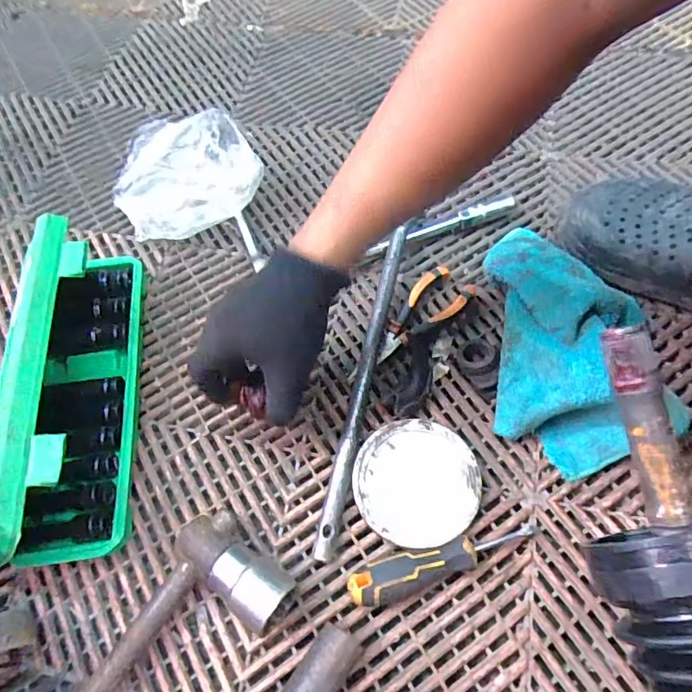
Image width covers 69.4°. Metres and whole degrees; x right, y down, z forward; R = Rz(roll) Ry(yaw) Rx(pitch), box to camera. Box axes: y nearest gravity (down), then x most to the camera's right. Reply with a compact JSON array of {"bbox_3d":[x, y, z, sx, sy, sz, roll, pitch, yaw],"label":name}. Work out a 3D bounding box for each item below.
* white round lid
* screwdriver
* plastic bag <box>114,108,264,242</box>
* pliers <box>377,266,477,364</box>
[{"bbox_3d":[0.059,0.114,0.420,0.101,0.018,0.100,-2,63,2],"label":"white round lid"},{"bbox_3d":[0.075,0.161,0.382,0.149,0.034,0.027,-19,64,-6],"label":"screwdriver"},{"bbox_3d":[-0.178,-0.190,0.549,0.154,0.090,0.118,-18,64,-6],"label":"plastic bag"},{"bbox_3d":[0.070,-0.028,0.491,0.118,0.023,0.051,-42,68,-16],"label":"pliers"}]

